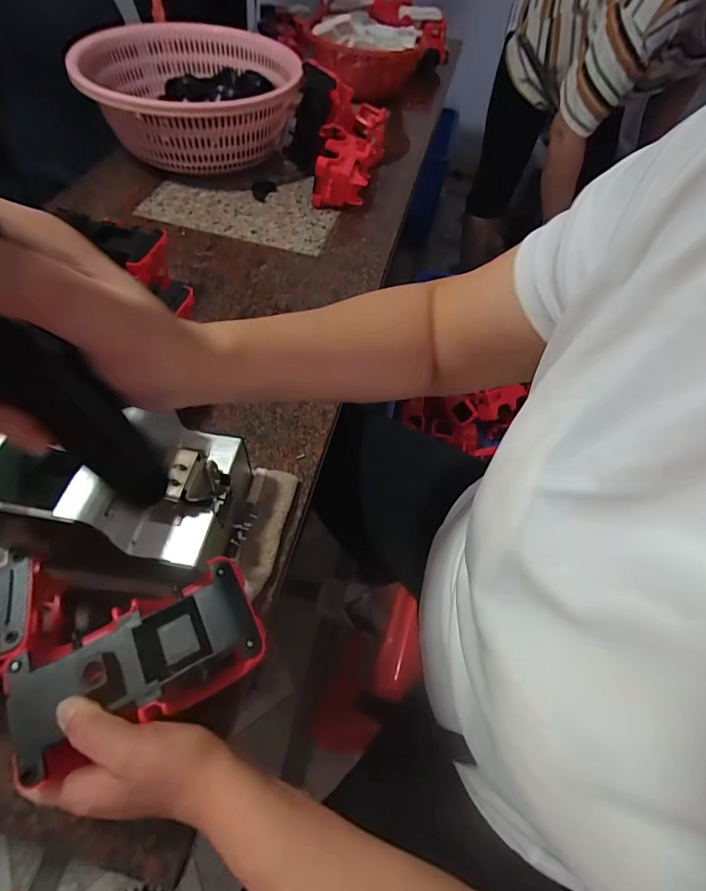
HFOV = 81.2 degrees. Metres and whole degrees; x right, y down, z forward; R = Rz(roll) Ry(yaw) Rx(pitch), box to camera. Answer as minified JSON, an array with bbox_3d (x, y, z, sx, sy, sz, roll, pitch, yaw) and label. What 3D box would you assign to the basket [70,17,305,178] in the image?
[{"bbox_3d":[-0.277,-0.618,0.752,0.358,0.149,0.341,-3,58,-6],"label":"basket"}]

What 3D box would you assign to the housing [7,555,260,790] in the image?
[{"bbox_3d":[-0.141,0.143,0.279,0.147,0.039,0.079,-16,60,-21],"label":"housing"}]

